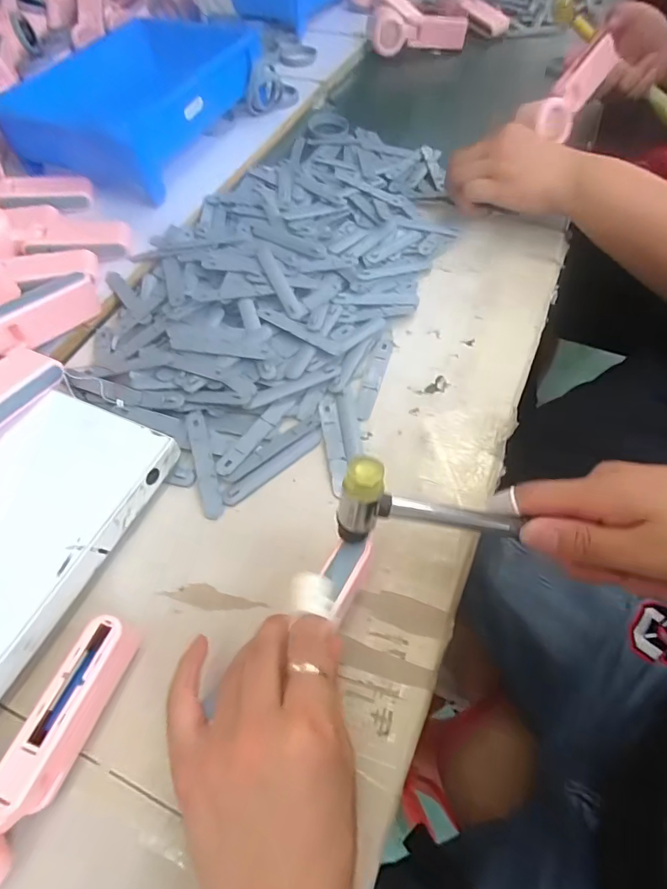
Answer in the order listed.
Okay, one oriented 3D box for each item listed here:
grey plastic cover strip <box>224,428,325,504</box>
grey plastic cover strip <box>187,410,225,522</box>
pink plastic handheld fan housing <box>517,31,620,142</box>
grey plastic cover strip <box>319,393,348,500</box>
[{"bbox_3d":[-0.049,0.017,0.389,0.097,0.006,0.015,-35,66,-22],"label":"grey plastic cover strip"},{"bbox_3d":[-0.107,0.013,0.385,0.015,0.009,0.095,-15,60,-12],"label":"grey plastic cover strip"},{"bbox_3d":[0.294,-0.433,0.584,0.049,0.053,0.154,39,77,19],"label":"pink plastic handheld fan housing"},{"bbox_3d":[0.000,-0.002,0.398,0.016,0.004,0.095,-6,59,-7],"label":"grey plastic cover strip"}]

